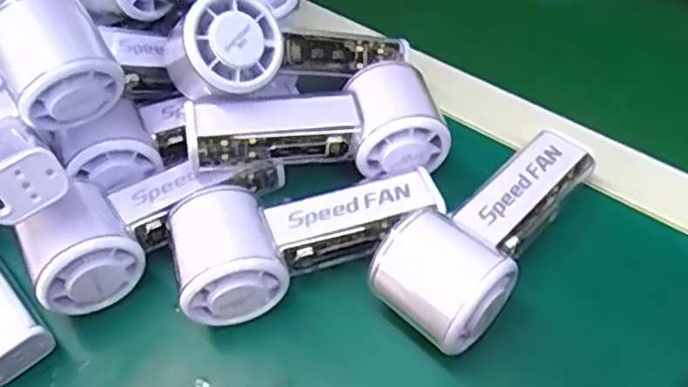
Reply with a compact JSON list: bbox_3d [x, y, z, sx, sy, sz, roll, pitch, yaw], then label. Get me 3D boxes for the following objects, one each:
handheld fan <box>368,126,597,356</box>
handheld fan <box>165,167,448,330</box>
[{"bbox_3d":[0.085,0.017,0.358,0.156,0.055,0.061,-40,61,-21],"label":"handheld fan"},{"bbox_3d":[-0.019,0.021,0.366,0.155,0.060,0.062,-17,55,-7],"label":"handheld fan"}]

